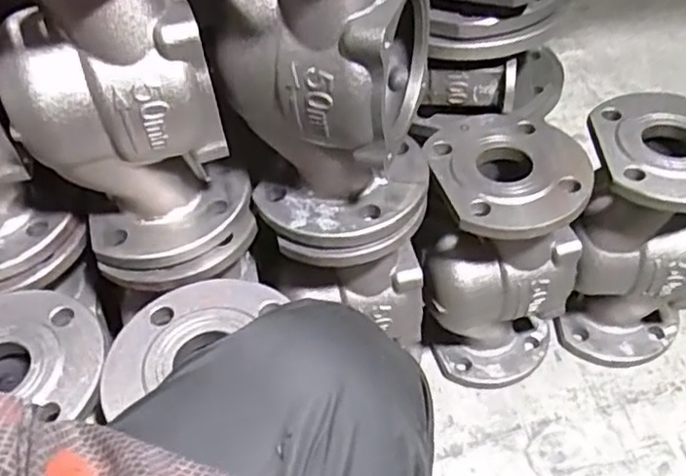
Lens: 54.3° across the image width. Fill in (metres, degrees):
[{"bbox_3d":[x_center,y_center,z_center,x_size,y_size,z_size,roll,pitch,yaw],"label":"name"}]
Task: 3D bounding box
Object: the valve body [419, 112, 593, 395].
[{"bbox_3d":[0.165,0.026,0.719,0.145,0.286,0.144,2,48,7],"label":"valve body"}]

